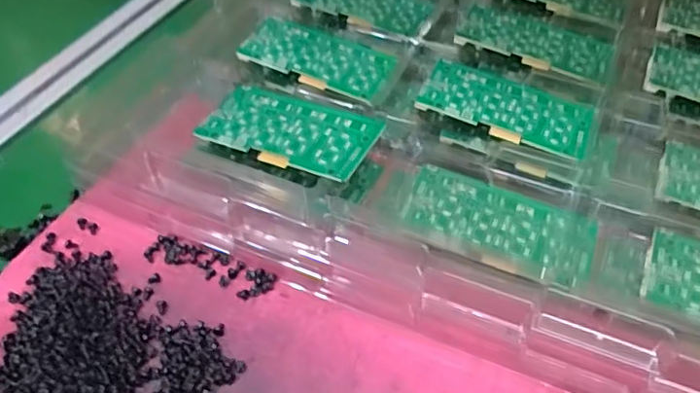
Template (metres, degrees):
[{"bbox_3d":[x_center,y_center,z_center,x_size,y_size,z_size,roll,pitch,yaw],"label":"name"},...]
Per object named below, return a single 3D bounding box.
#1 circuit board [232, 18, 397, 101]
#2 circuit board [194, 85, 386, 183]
[{"bbox_3d":[-0.019,-0.086,0.373,0.090,0.004,0.048,22,52,11],"label":"circuit board"},{"bbox_3d":[-0.032,-0.035,0.321,0.091,0.008,0.048,20,54,17],"label":"circuit board"}]

